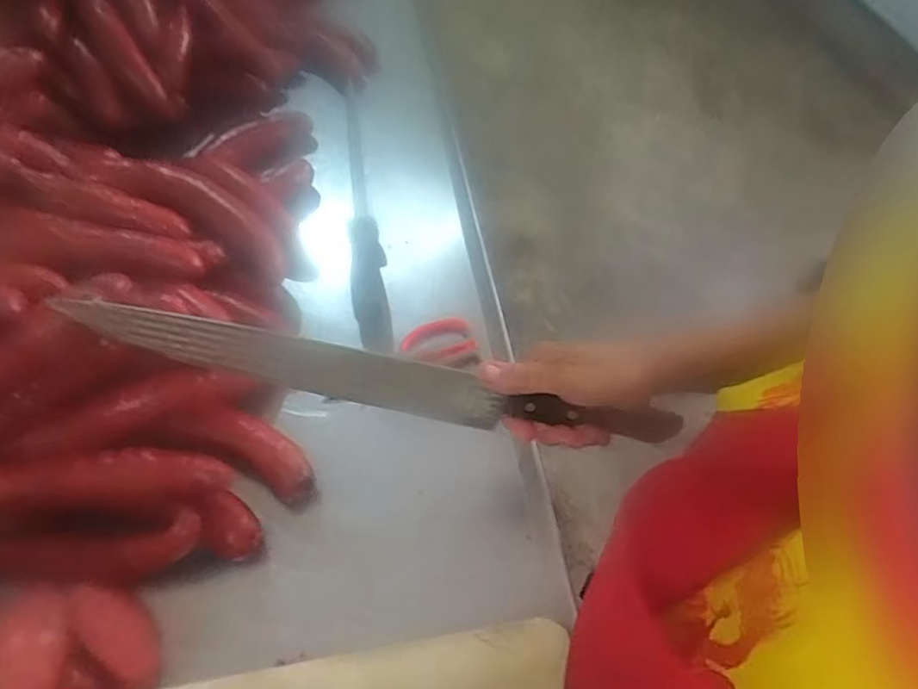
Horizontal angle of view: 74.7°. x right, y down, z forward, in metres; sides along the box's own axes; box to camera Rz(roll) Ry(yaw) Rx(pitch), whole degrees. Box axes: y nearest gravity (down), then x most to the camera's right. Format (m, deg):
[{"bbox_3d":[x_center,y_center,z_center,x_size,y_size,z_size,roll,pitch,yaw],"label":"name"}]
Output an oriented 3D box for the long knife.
[{"bbox_3d":[-0.040,0.026,0.408,0.400,0.040,0.022,13,59,-12],"label":"long knife"}]

